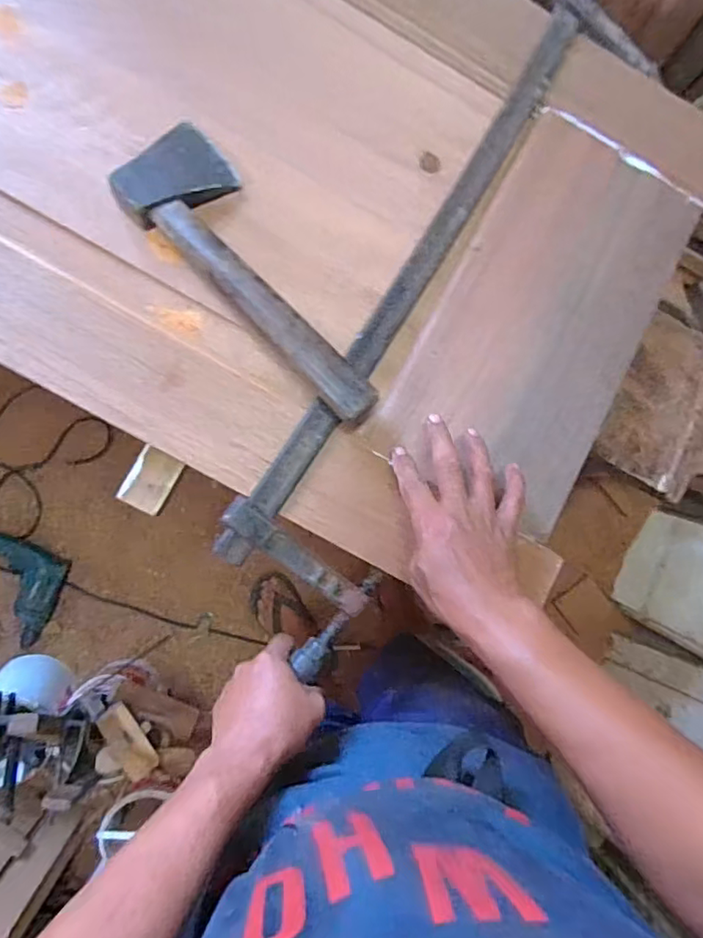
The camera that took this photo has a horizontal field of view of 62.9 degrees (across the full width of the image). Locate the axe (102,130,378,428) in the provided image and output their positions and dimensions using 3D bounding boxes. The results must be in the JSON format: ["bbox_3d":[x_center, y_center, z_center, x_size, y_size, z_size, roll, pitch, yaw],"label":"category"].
[{"bbox_3d":[-0.077,-0.183,0.527,0.313,0.057,0.106,45,84,-5],"label":"axe"}]

